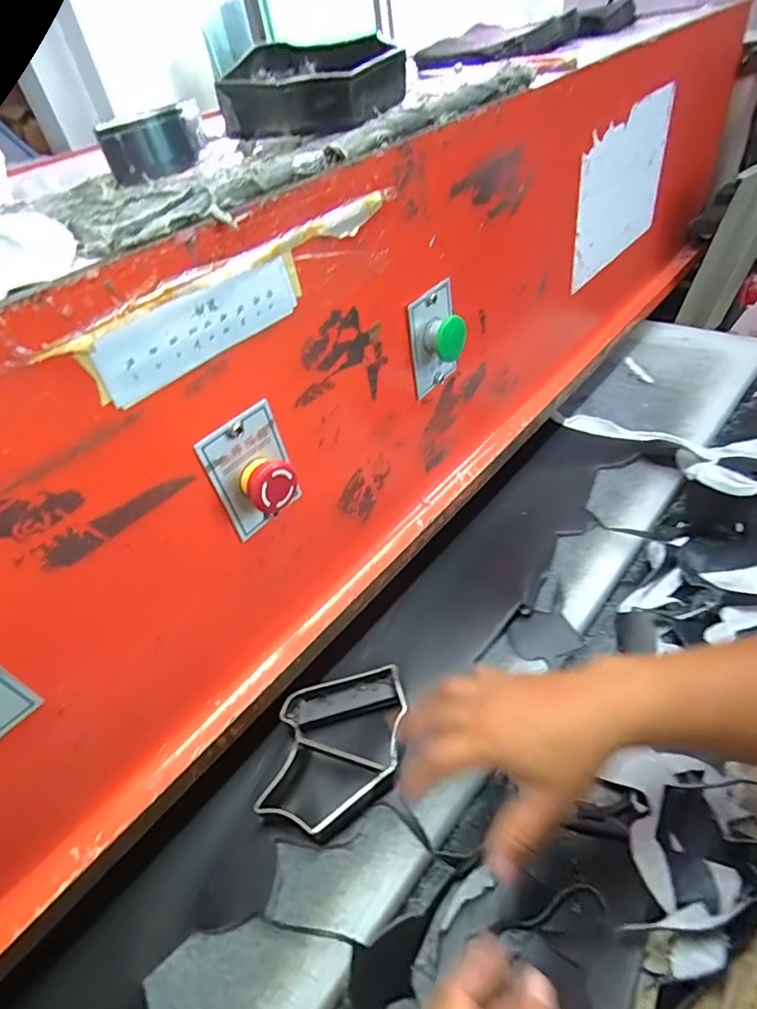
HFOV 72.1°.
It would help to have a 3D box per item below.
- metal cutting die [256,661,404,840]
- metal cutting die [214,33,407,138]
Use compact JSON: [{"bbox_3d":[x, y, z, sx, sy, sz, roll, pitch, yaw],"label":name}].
[{"bbox_3d":[-0.034,0.204,0.443,0.104,0.034,0.136,1,44,13],"label":"metal cutting die"},{"bbox_3d":[-0.041,-0.294,0.365,0.119,0.042,0.119,-3,43,9],"label":"metal cutting die"}]

